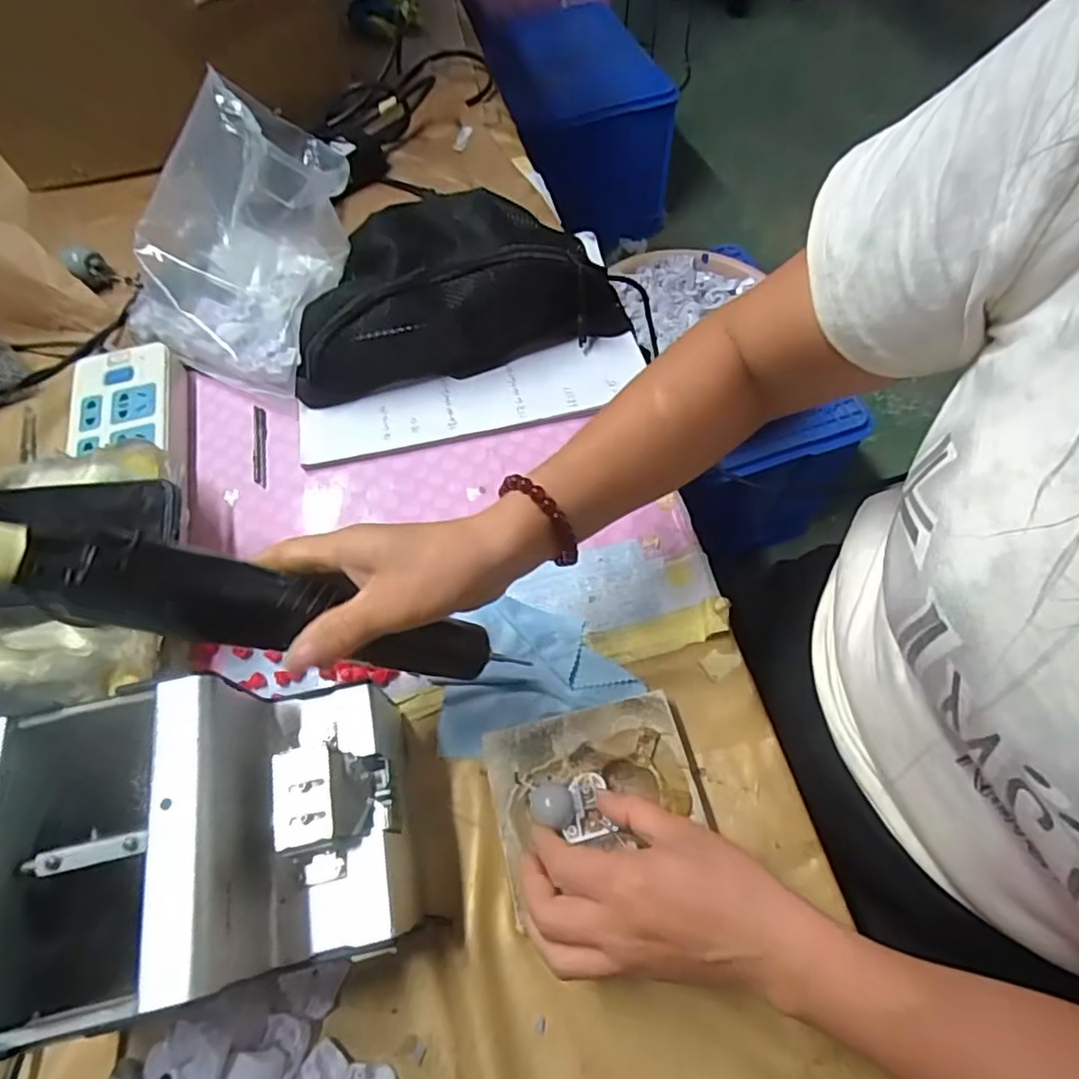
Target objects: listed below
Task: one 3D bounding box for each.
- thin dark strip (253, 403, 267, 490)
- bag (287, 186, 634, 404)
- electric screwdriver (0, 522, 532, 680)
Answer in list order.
[{"bbox_3d":[-0.226,-0.076,0.503,0.010,0.004,0.080,-11,63,-4],"label":"thin dark strip"},{"bbox_3d":[-0.076,-0.215,0.516,0.264,0.078,0.130,-13,64,-5],"label":"bag"},{"bbox_3d":[-0.118,0.035,0.299,0.248,0.030,0.036,21,56,-37],"label":"electric screwdriver"}]

